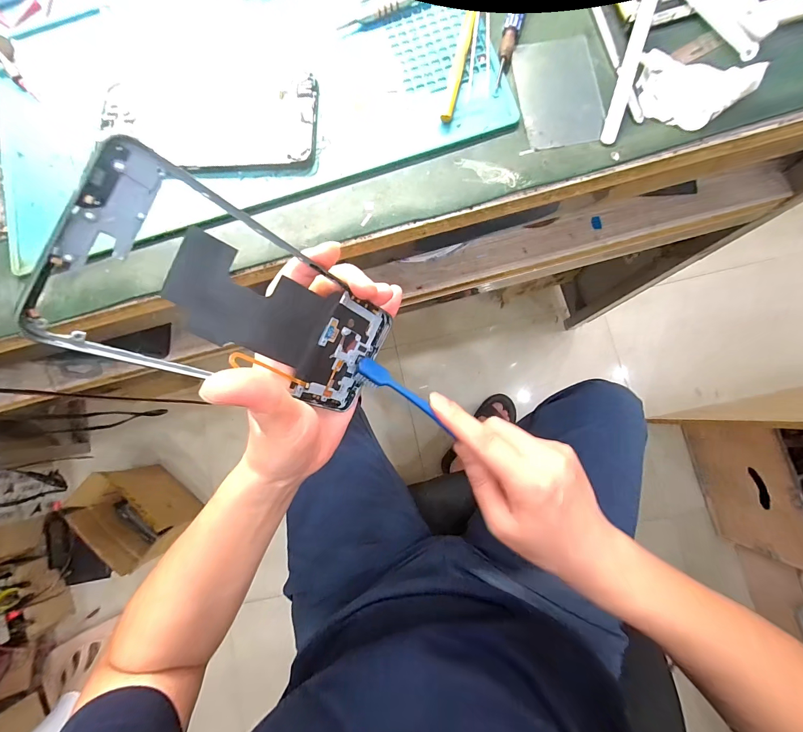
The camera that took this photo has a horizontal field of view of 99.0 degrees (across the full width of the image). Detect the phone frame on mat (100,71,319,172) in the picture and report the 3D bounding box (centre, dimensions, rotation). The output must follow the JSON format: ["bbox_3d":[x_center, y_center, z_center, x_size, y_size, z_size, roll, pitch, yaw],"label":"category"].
[{"bbox_3d":[-0.139,-0.178,0.249,0.156,0.008,0.074,1,85,3],"label":"phone frame on mat"}]

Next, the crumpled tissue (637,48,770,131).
[{"bbox_3d":[0.187,-0.179,0.223,0.065,0.018,0.041,24,86,4],"label":"crumpled tissue"}]

